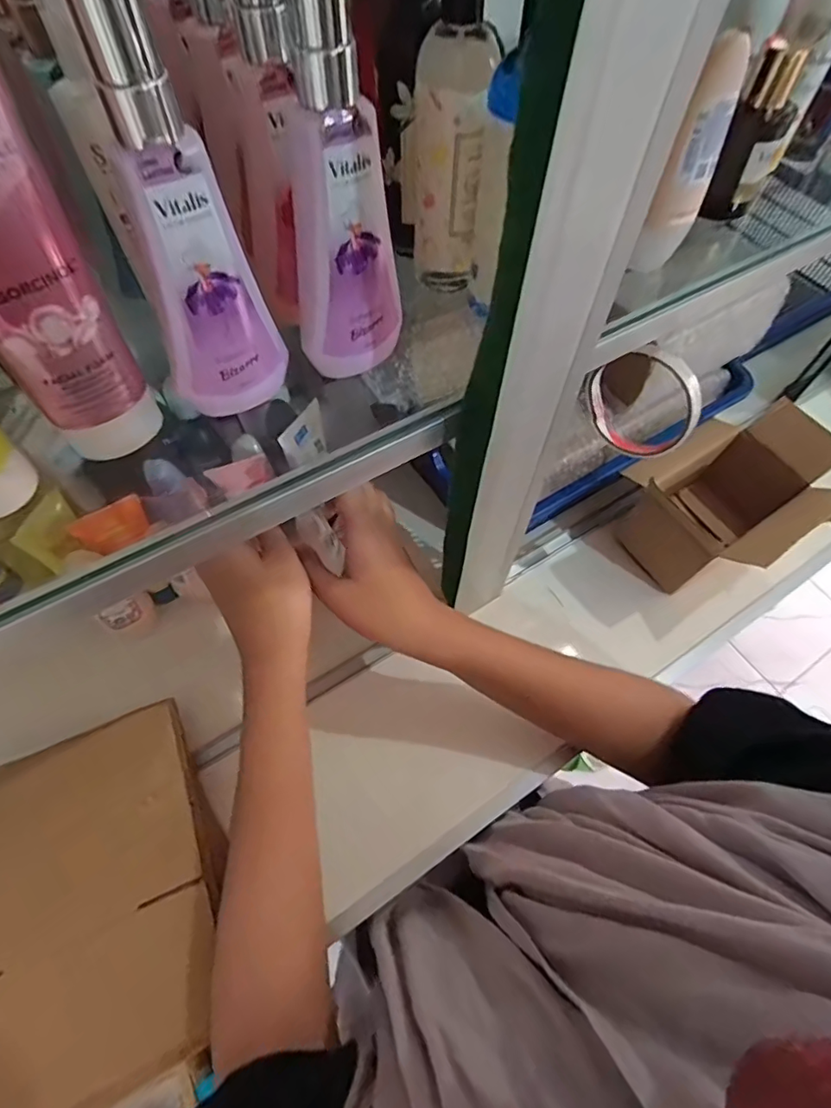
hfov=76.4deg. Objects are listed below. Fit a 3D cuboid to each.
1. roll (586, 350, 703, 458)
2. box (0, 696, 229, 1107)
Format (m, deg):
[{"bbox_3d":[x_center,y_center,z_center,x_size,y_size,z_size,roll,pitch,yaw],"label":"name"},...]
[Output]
[{"bbox_3d":[0.172,-0.115,0.404,0.086,0.081,0.021,35,65,15],"label":"roll"},{"bbox_3d":[-0.218,0.230,0.354,0.165,0.045,0.214,-23,65,-14],"label":"box"}]

